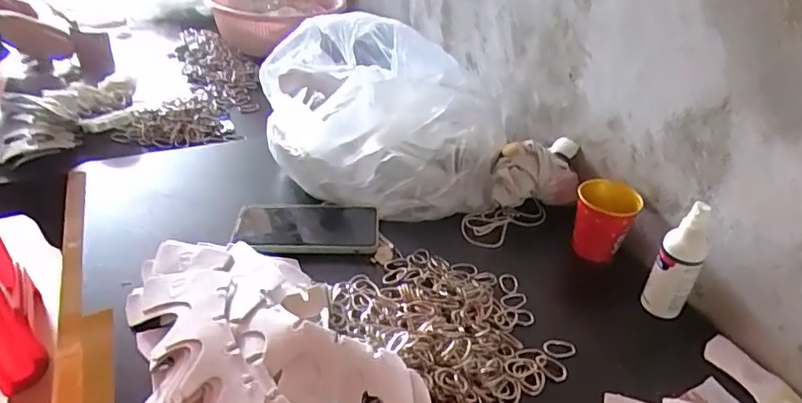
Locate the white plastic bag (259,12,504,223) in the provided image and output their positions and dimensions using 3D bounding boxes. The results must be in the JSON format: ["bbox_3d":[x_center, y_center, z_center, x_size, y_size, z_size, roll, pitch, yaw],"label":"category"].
[{"bbox_3d":[-0.020,-0.111,0.727,0.295,0.177,0.246,-5,35,-13],"label":"white plastic bag"}]

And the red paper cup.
[{"bbox_3d":[0.232,0.023,0.643,0.067,0.071,0.069,14,36,15],"label":"red paper cup"}]

